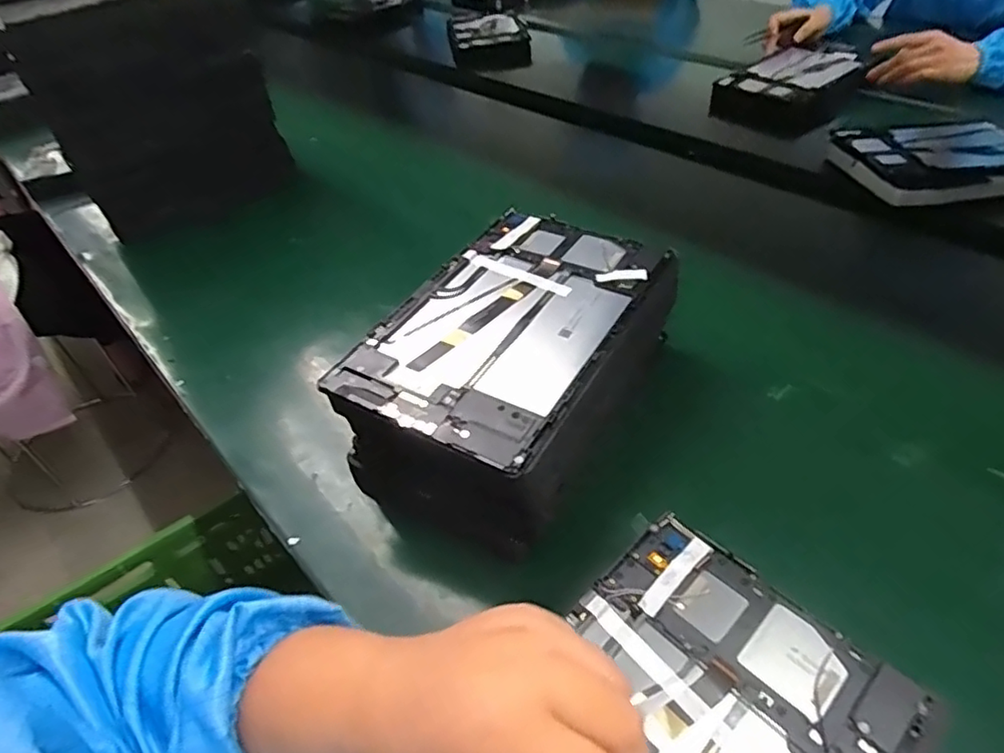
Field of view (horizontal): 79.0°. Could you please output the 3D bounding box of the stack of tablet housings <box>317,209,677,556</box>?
[{"bbox_3d":[0.011,-0.004,0.451,0.157,0.107,0.244,19,50,25],"label":"stack of tablet housings"}]

